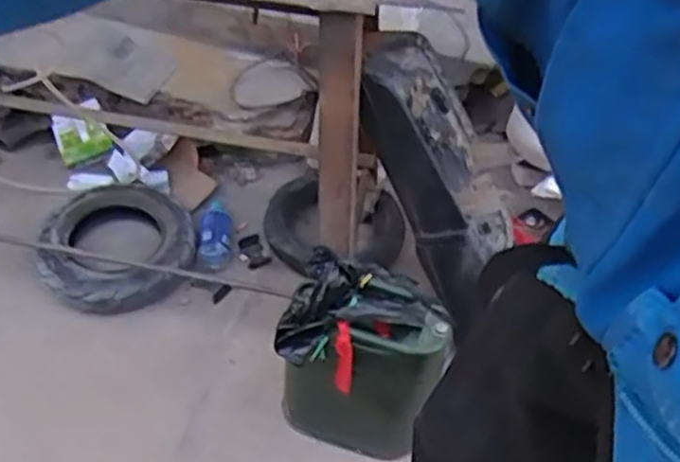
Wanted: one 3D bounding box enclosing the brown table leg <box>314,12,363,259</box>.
[{"bbox_3d":[-0.005,-0.155,1.344,0.081,0.461,0.049,-2,25,-9],"label":"brown table leg"}]

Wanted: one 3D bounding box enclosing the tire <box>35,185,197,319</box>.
[{"bbox_3d":[-0.511,0.033,1.745,0.341,0.095,0.358,4,46,-4],"label":"tire"}]

